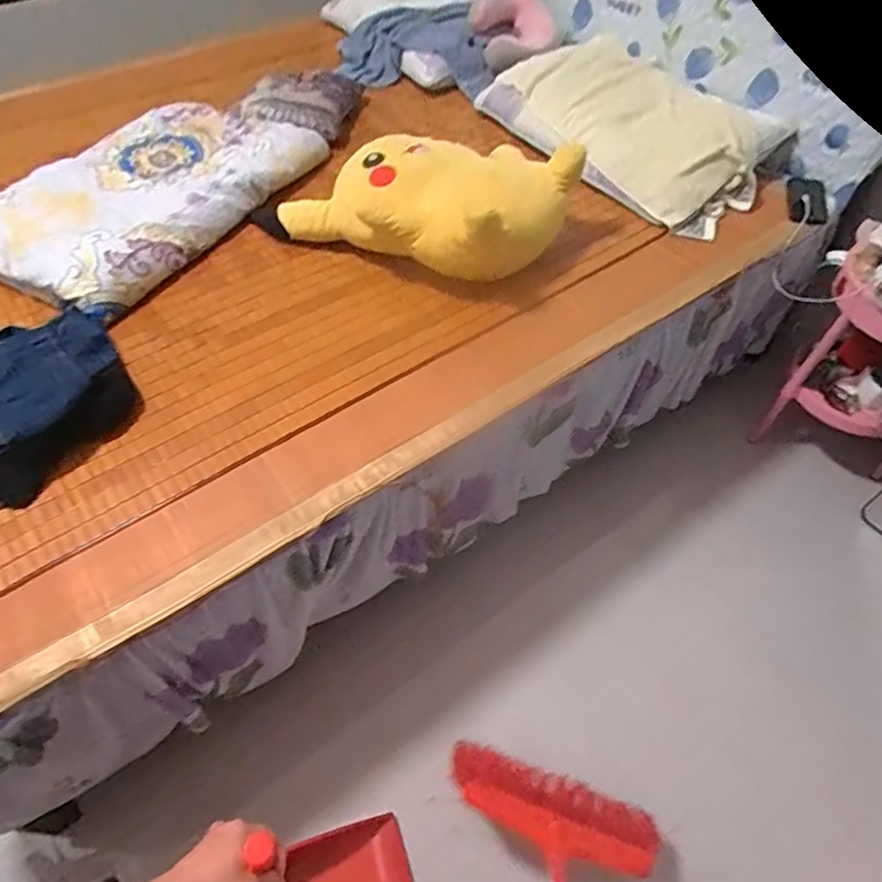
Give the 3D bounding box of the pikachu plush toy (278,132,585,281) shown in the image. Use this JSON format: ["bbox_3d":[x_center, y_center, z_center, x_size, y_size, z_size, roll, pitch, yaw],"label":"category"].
[{"bbox_3d":[-0.029,-0.492,1.212,0.529,0.178,0.318,25,57,16],"label":"pikachu plush toy"}]

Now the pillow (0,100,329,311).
[{"bbox_3d":[-0.636,-0.576,1.319,0.432,0.138,0.749,25,58,16],"label":"pillow"}]

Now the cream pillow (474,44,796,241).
[{"bbox_3d":[0.446,-0.774,1.433,0.390,0.116,0.716,-34,61,-24],"label":"cream pillow"}]

